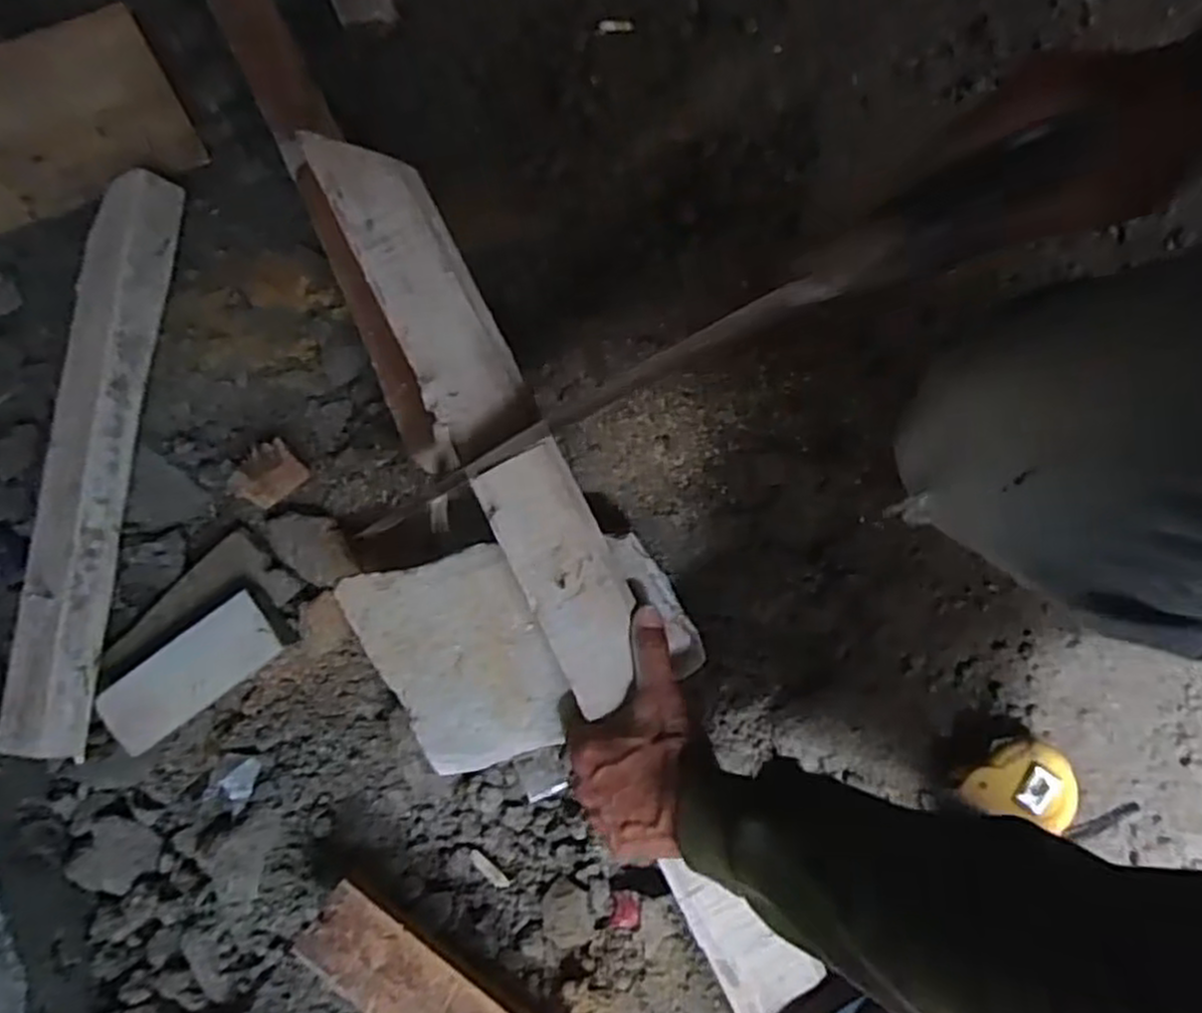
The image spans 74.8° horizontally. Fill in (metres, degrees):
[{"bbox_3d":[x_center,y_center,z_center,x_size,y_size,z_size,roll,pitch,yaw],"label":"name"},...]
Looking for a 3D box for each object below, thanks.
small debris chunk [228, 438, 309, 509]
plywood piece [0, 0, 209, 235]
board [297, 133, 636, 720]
[{"bbox_3d":[-0.279,-0.025,0.660,0.056,0.038,0.037,-40,78,-8],"label":"small debris chunk"},{"bbox_3d":[-0.541,-0.335,0.703,0.301,0.018,0.208,-28,78,-11],"label":"plywood piece"},{"bbox_3d":[-0.074,-0.064,0.509,0.060,0.011,0.396,-27,87,-5],"label":"board"}]

